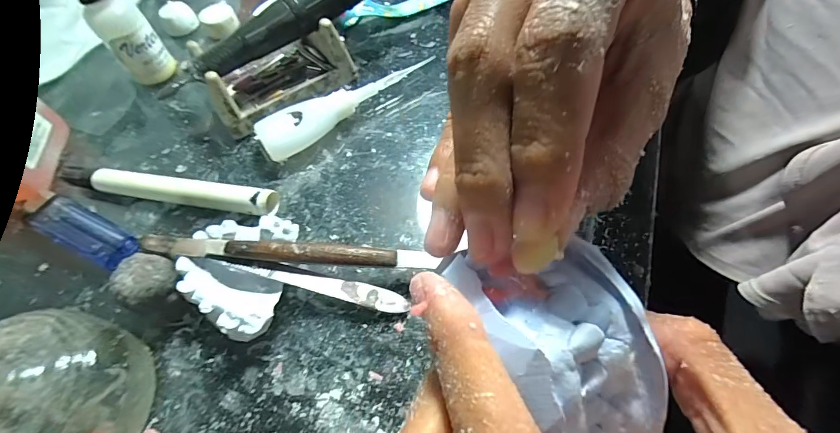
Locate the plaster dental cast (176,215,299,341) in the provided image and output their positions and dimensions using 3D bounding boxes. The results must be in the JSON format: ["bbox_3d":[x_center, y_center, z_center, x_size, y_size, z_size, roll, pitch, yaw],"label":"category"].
[{"bbox_3d":[-0.091,0.030,0.199,0.048,0.025,0.063,4,59,6],"label":"plaster dental cast"}]

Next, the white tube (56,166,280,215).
[{"bbox_3d":[-0.155,-0.016,0.238,0.146,0.016,0.016,8,59,9],"label":"white tube"}]

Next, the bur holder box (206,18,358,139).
[{"bbox_3d":[-0.102,-0.106,0.275,0.098,0.041,0.056,-32,61,-15],"label":"bur holder box"}]

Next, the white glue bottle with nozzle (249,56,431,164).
[{"bbox_3d":[-0.047,-0.075,0.264,0.124,0.019,0.029,-29,61,-13],"label":"white glue bottle with nozzle"}]

